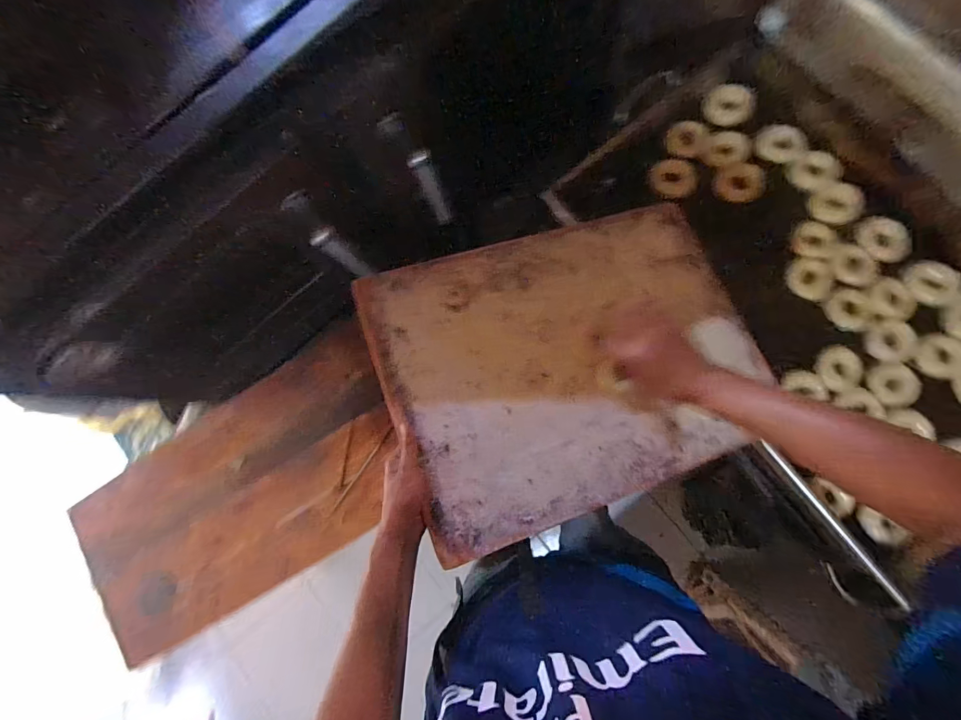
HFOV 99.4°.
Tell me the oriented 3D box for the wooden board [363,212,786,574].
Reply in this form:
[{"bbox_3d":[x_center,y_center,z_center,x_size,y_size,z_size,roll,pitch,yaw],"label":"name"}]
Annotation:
[{"bbox_3d":[0.149,-0.010,0.628,0.571,0.027,0.425,-18,76,-11],"label":"wooden board"}]

